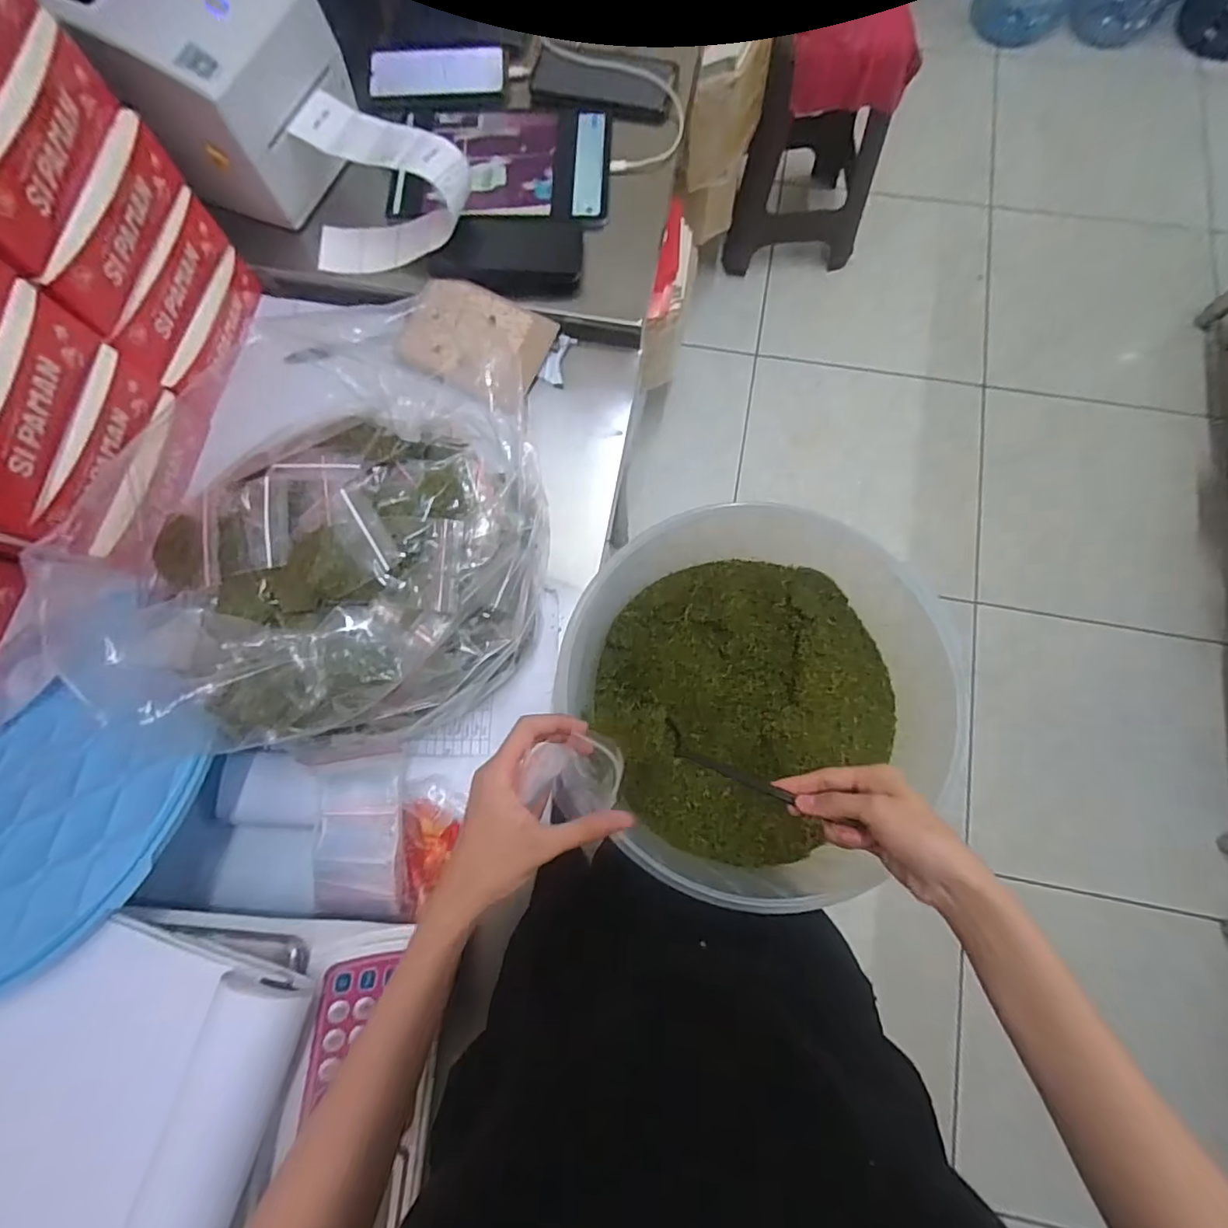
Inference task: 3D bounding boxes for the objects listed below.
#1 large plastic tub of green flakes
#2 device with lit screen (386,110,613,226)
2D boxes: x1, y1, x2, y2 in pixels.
[{"bbox_3d":[0.117,0.090,0.547,0.317,0.169,0.304,0,77,2],"label":"large plastic tub of green flakes"},{"bbox_3d":[-0.127,-0.524,0.648,0.246,0.015,0.166,5,77,3],"label":"device with lit screen"}]

